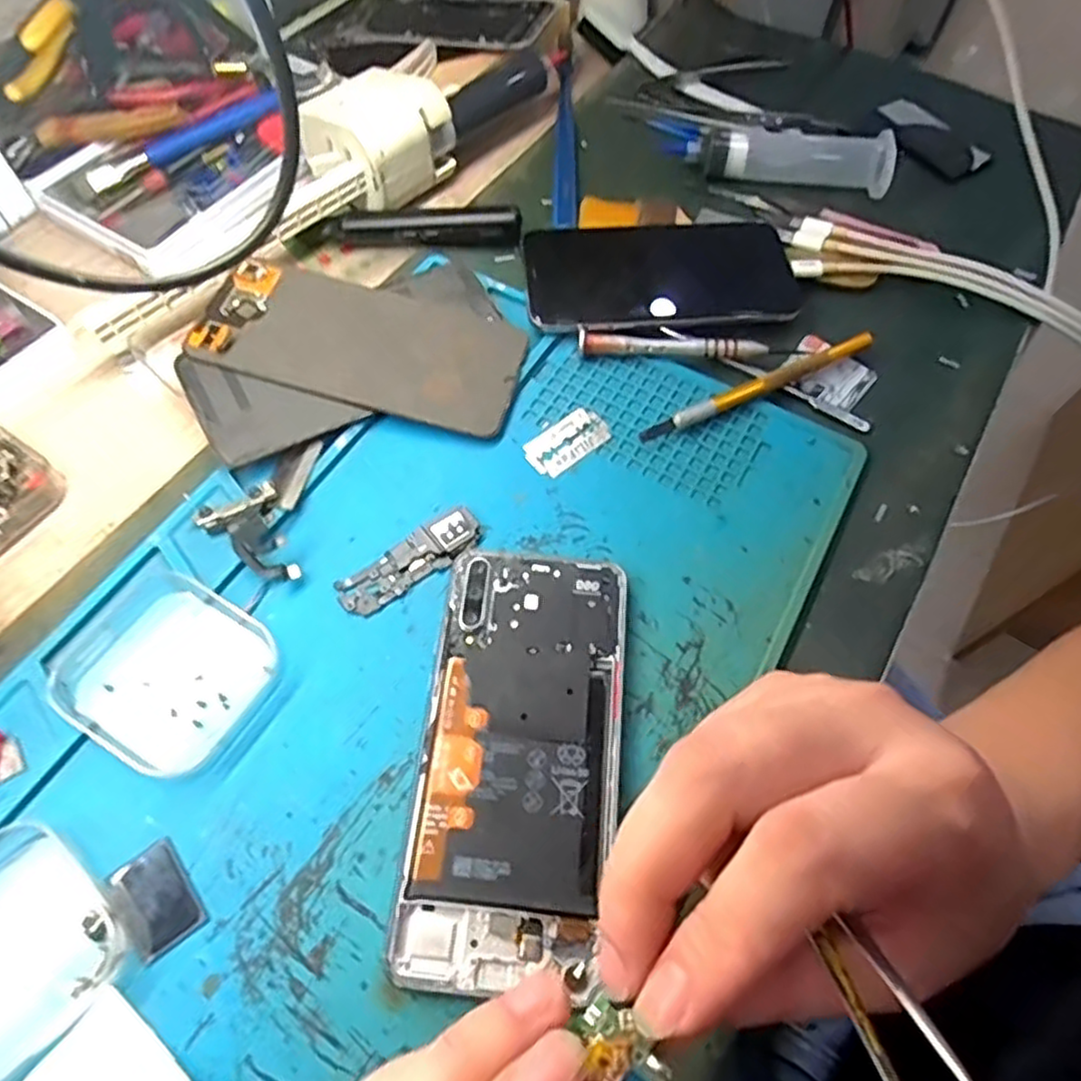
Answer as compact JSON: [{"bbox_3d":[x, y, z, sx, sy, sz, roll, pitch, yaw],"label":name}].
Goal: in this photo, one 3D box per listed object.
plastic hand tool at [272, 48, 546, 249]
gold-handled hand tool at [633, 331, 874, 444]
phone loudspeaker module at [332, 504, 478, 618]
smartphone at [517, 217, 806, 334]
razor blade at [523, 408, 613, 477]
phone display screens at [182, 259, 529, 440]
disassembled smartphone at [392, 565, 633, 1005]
[{"bbox_3d":[-0.079,-0.231,0.406,0.168,0.048,0.063,-34,67,-19],"label":"plastic hand tool"},{"bbox_3d":[0.104,-0.075,0.346,0.129,0.013,0.010,-24,65,-15],"label":"gold-handled hand tool"},{"bbox_3d":[-0.054,0.008,0.300,0.063,0.004,0.021,-34,68,-19],"label":"phone loudspeaker module"},{"bbox_3d":[0.063,-0.145,0.385,0.140,0.014,0.081,-5,61,-6],"label":"smartphone"},{"bbox_3d":[0.012,-0.048,0.334,0.041,0.004,0.024,-38,69,-21],"label":"razor blade"},{"bbox_3d":[-0.084,-0.096,0.343,0.148,0.005,0.069,17,64,3],"label":"phone display screens"},{"bbox_3d":[-0.006,0.074,0.262,0.069,0.008,0.149,6,61,1],"label":"disassembled smartphone"}]

